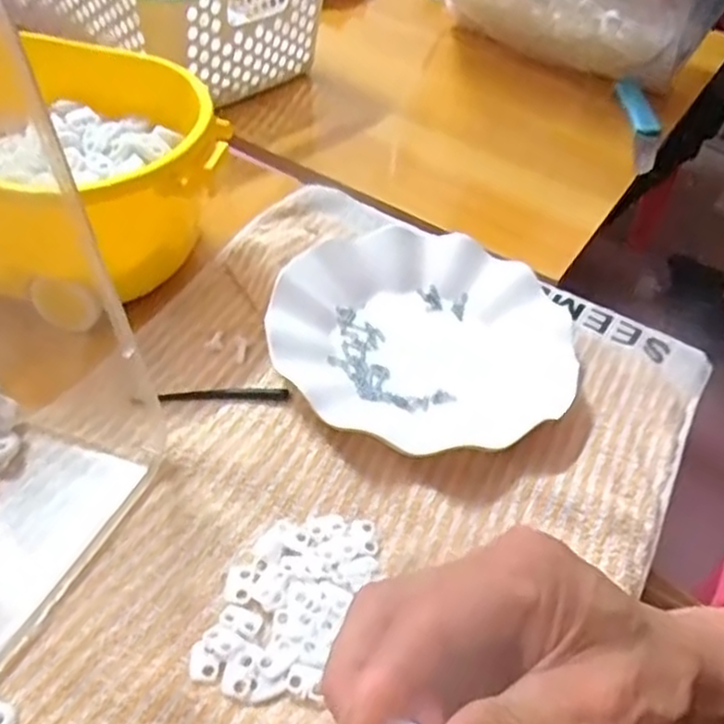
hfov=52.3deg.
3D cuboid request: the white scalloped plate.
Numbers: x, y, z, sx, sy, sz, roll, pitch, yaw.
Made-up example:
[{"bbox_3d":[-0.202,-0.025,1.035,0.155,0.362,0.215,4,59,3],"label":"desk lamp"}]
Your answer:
[{"bbox_3d":[0.038,-0.021,0.463,0.180,0.026,0.167,4,46,-4],"label":"white scalloped plate"}]

